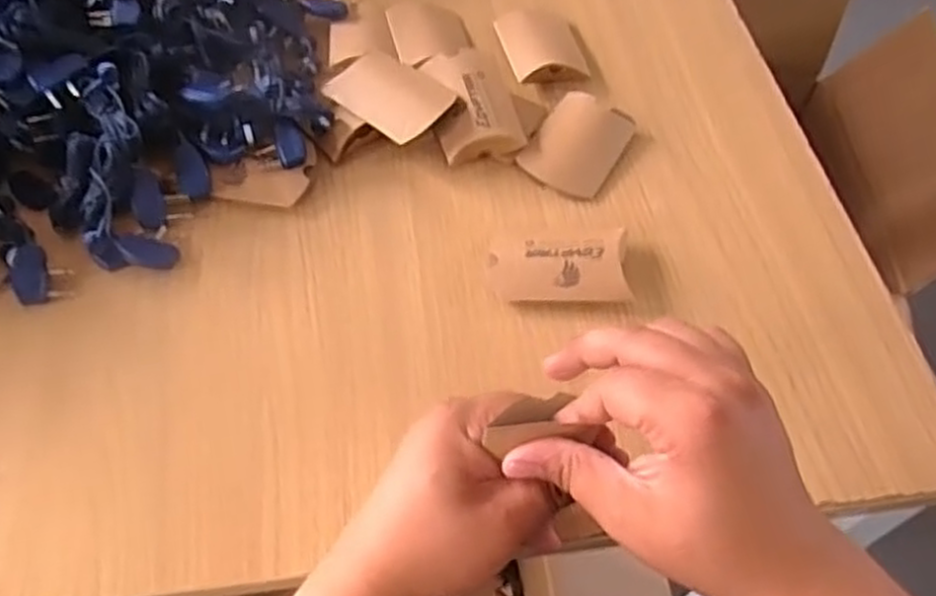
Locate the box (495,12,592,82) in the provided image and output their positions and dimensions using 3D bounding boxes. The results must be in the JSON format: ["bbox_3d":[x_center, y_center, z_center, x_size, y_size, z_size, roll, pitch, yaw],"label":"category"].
[{"bbox_3d":[0.057,-0.196,0.598,0.058,0.016,0.080,-9,57,-8],"label":"box"}]

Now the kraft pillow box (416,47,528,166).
[{"bbox_3d":[0.003,-0.134,0.544,0.057,0.028,0.086,-11,57,-10],"label":"kraft pillow box"}]

